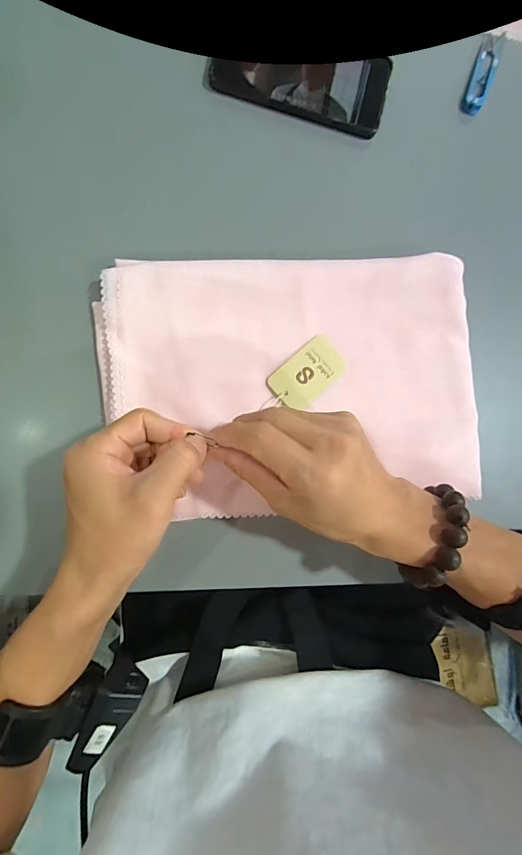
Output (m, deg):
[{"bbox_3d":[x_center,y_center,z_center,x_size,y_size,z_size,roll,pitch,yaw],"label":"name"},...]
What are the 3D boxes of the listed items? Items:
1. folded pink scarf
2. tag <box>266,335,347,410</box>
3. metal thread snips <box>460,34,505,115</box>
[{"bbox_3d":[0.030,-0.038,0.328,0.314,0.021,0.207,-2,84,-7],"label":"folded pink scarf"},{"bbox_3d":[0.041,-0.047,0.338,0.041,0.004,0.068,45,81,-1],"label":"tag"},{"bbox_3d":[0.229,-0.366,0.401,0.023,0.013,0.096,22,82,-4],"label":"metal thread snips"}]

